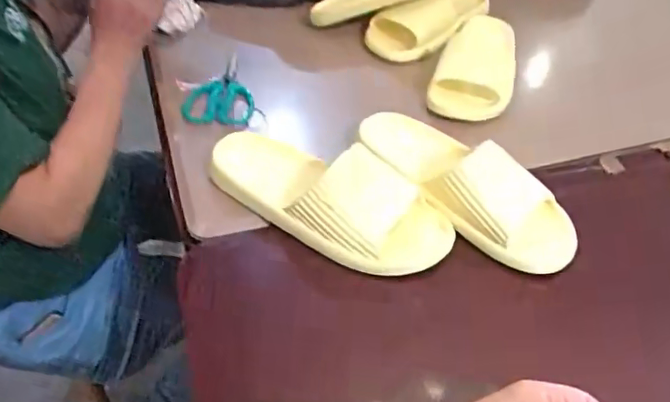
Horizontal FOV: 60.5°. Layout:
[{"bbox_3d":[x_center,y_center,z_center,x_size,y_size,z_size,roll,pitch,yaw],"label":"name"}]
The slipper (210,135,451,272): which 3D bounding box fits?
[{"bbox_3d":[-0.011,-0.012,0.577,0.255,0.067,0.104,22,48,19],"label":"slipper"}]

